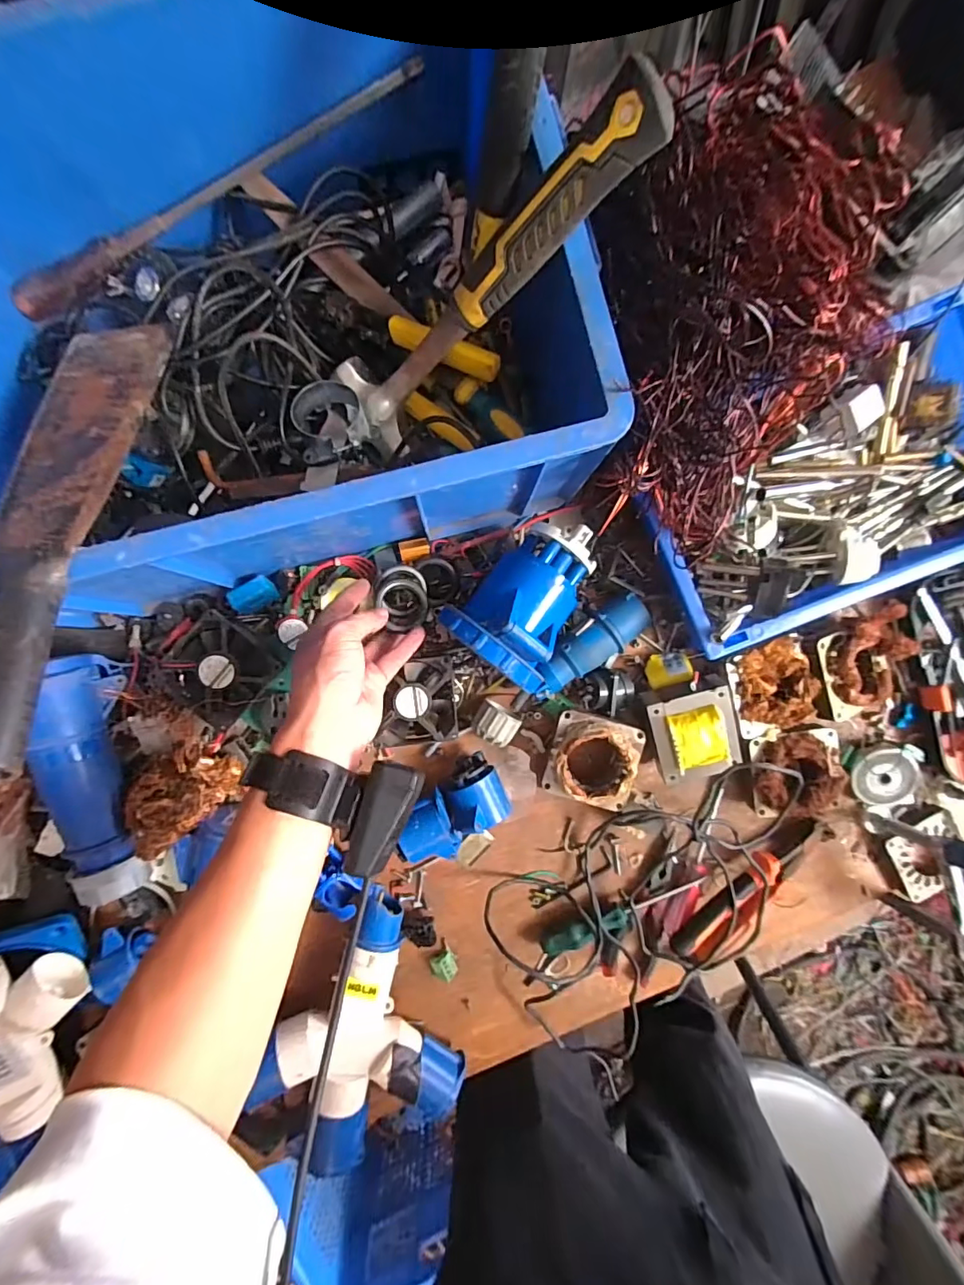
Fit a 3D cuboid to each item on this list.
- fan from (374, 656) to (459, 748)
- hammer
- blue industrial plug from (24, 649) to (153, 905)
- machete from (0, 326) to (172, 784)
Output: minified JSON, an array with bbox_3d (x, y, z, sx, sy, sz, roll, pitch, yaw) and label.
[{"bbox_3d":[-0.061,0.057,0.479,0.071,0.031,0.079,-4,89,-2],"label":"fan"},{"bbox_3d":[-0.005,-0.234,0.344,0.032,0.277,0.081,-19,89,-45],"label":"hammer"},{"bbox_3d":[-0.333,0.116,0.420,0.067,0.070,0.202,-9,89,-2],"label":"blue industrial plug"},{"bbox_3d":[-0.269,-0.097,0.328,0.079,0.024,0.367,-9,61,-2],"label":"machete"}]

